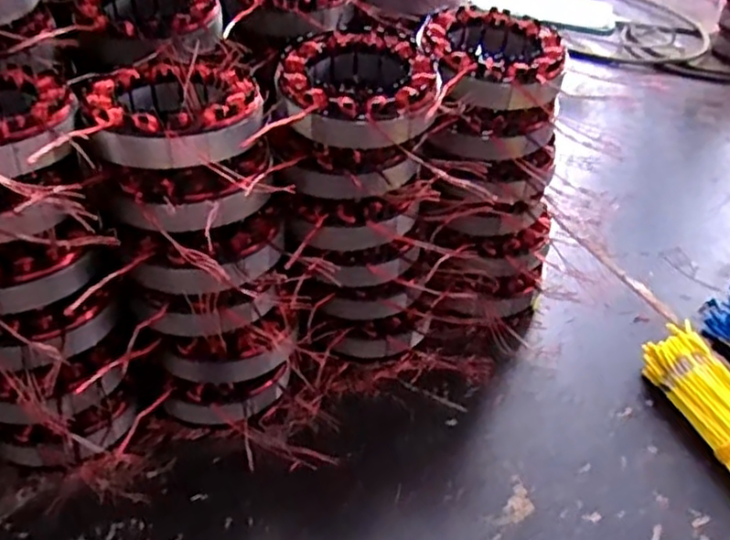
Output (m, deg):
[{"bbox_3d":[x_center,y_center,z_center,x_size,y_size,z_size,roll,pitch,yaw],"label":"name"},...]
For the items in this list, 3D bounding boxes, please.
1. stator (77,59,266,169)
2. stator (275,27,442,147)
[{"bbox_3d":[-0.094,-0.080,0.355,0.082,0.027,0.086,-11,43,-21],"label":"stator"},{"bbox_3d":[-0.004,-0.101,0.390,0.084,0.029,0.085,6,40,-2],"label":"stator"}]

